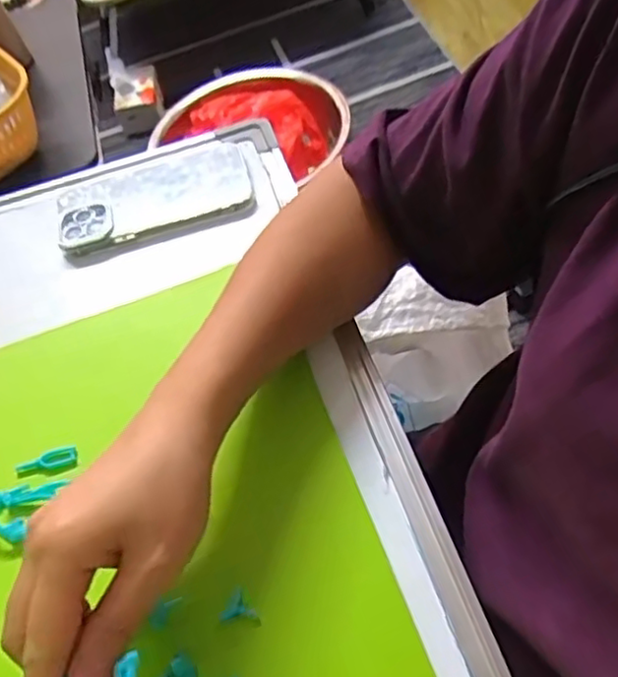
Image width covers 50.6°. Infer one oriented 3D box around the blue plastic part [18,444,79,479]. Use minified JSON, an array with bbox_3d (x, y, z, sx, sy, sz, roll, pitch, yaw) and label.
[{"bbox_3d":[-0.167,0.079,0.415,0.039,0.009,0.014,-18,52,1],"label":"blue plastic part"}]

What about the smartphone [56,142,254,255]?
[{"bbox_3d":[-0.132,-0.118,0.563,0.165,0.017,0.091,-23,52,-2],"label":"smartphone"}]

